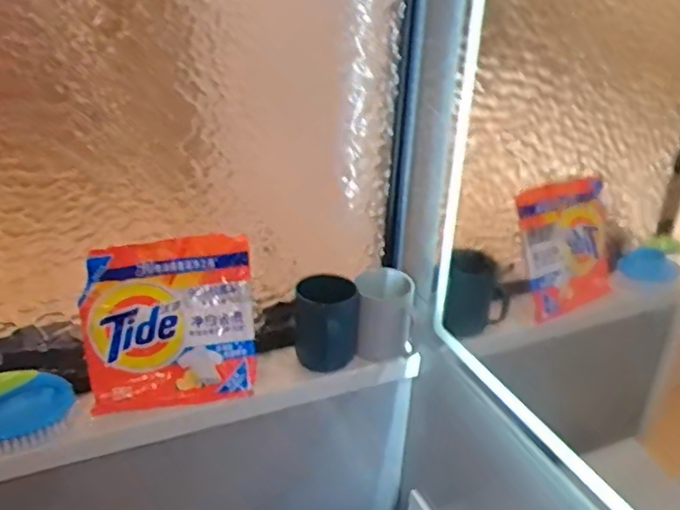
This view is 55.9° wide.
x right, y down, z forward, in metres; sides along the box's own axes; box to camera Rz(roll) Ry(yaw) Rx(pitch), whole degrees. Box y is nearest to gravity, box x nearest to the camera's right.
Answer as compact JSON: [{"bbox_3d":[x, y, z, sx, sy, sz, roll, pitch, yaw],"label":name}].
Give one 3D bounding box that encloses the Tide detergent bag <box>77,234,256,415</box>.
[{"bbox_3d":[-0.209,0.084,0.792,0.203,0.197,0.066,-7,26,-15],"label":"Tide detergent bag"}]

